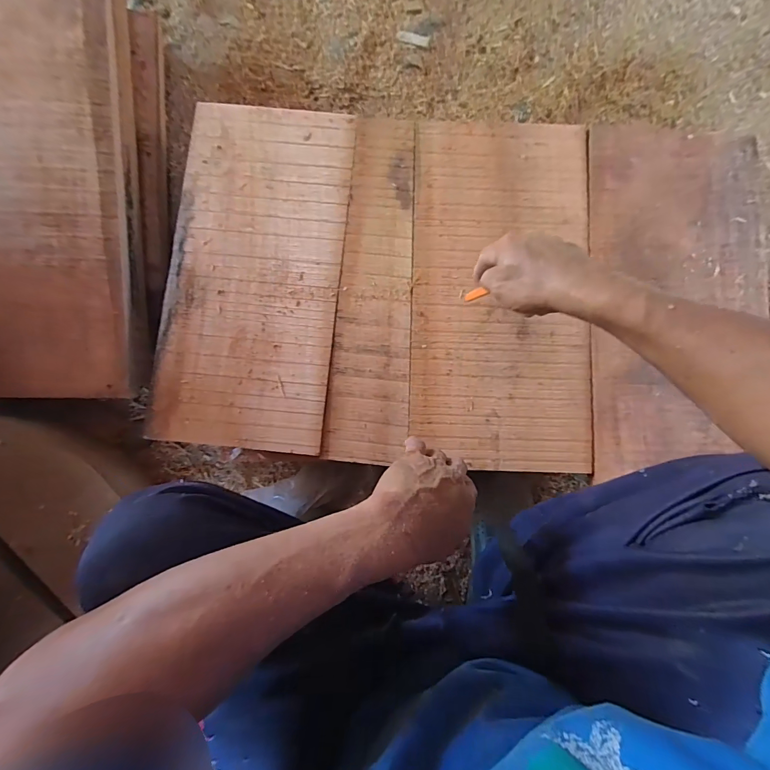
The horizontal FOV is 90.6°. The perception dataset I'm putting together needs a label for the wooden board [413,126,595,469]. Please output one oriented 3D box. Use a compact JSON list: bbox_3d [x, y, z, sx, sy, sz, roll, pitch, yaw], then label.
[{"bbox_3d":[0.165,-0.135,0.535,0.244,0.014,0.494,2,88,0],"label":"wooden board"}]

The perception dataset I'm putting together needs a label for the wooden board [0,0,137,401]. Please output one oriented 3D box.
[{"bbox_3d":[-0.497,-0.324,0.543,0.246,0.046,0.686,-1,88,-8],"label":"wooden board"}]

